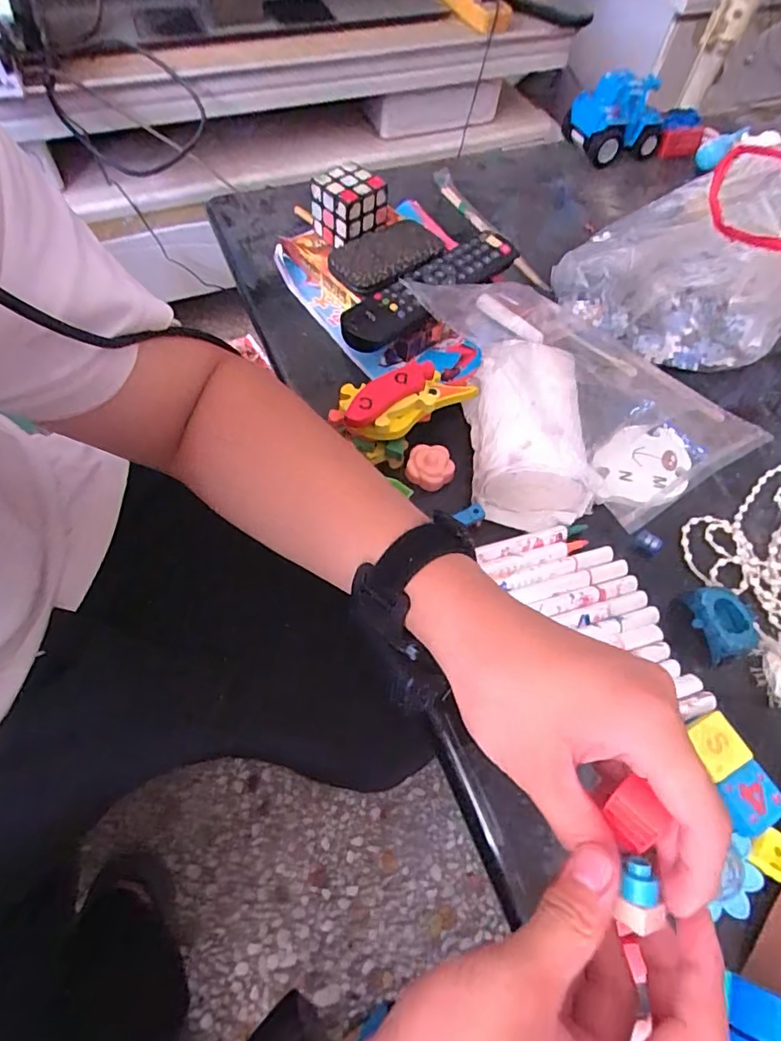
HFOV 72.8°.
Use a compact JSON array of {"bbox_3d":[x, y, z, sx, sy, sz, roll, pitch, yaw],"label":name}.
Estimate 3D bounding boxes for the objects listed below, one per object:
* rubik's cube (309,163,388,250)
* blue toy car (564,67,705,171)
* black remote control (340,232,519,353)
[{"bbox_3d":[-0.038,-0.298,0.499,0.059,0.047,0.048,-35,68,-21],"label":"rubik's cube"},{"bbox_3d":[0.314,-0.514,0.671,0.161,0.092,0.077,-2,60,-5],"label":"blue toy car"},{"bbox_3d":[0.035,-0.207,0.461,0.181,0.015,0.048,-35,68,-21],"label":"black remote control"}]

